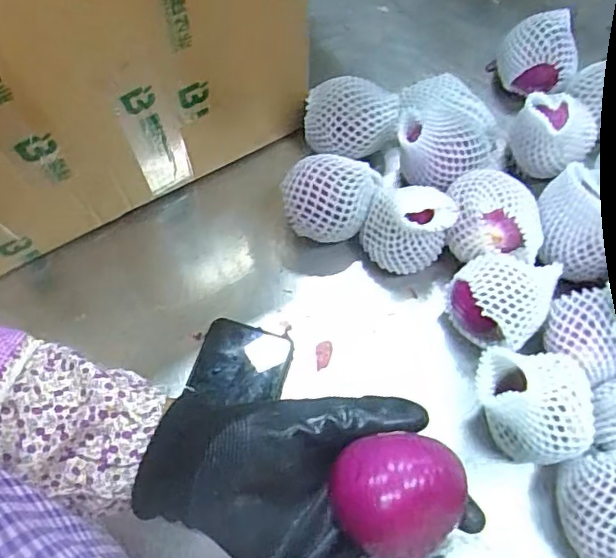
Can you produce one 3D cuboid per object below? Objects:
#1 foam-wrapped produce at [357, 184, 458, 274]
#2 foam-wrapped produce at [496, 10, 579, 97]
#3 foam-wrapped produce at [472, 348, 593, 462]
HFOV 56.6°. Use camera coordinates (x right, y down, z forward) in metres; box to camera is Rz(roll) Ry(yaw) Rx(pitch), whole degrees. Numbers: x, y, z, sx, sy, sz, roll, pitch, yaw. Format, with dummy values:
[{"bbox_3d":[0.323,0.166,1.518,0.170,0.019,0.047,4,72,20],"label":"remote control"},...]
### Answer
[{"bbox_3d":[0.090,-0.047,0.520,0.072,0.087,0.068,0,65,1],"label":"foam-wrapped produce"},{"bbox_3d":[0.243,-0.234,0.605,0.080,0.063,0.077,12,66,6],"label":"foam-wrapped produce"},{"bbox_3d":[0.170,0.099,0.448,0.085,0.094,0.081,-2,65,0],"label":"foam-wrapped produce"}]

